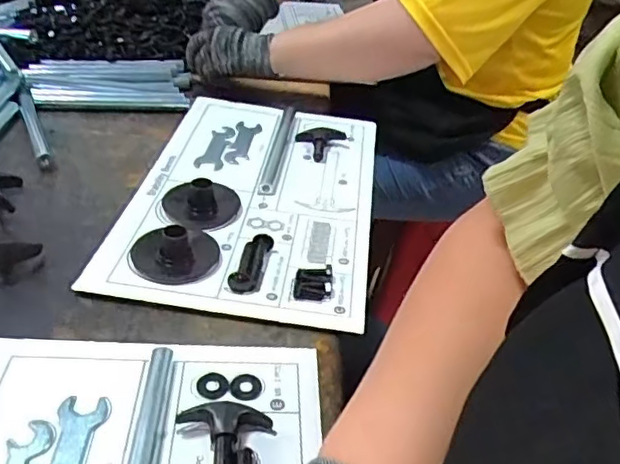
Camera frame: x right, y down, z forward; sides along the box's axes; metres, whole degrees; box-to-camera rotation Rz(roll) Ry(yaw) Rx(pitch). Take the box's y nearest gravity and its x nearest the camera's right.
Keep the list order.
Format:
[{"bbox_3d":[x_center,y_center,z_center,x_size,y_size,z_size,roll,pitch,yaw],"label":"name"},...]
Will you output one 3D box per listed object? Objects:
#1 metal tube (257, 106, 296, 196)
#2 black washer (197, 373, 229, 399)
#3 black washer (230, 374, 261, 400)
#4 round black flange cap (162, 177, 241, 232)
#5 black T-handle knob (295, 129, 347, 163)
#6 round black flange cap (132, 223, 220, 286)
[{"bbox_3d":[-0.035,-0.095,0.678,0.016,0.010,0.185,8,35,2],"label":"metal tube"},{"bbox_3d":[-0.065,0.101,0.405,0.020,0.004,0.021,-5,37,-16],"label":"black washer"},{"bbox_3d":[-0.043,0.103,0.409,0.020,0.004,0.021,9,35,3],"label":"black washer"},{"bbox_3d":[-0.103,-0.029,0.575,0.071,0.023,0.075,2,35,-7],"label":"round black flange cap"},{"bbox_3d":[0.012,-0.103,0.690,0.056,0.016,0.063,7,35,0],"label":"black T-handle knob"},{"bbox_3d":[-0.111,0.012,0.504,0.069,0.025,0.066,5,35,-3],"label":"round black flange cap"}]

